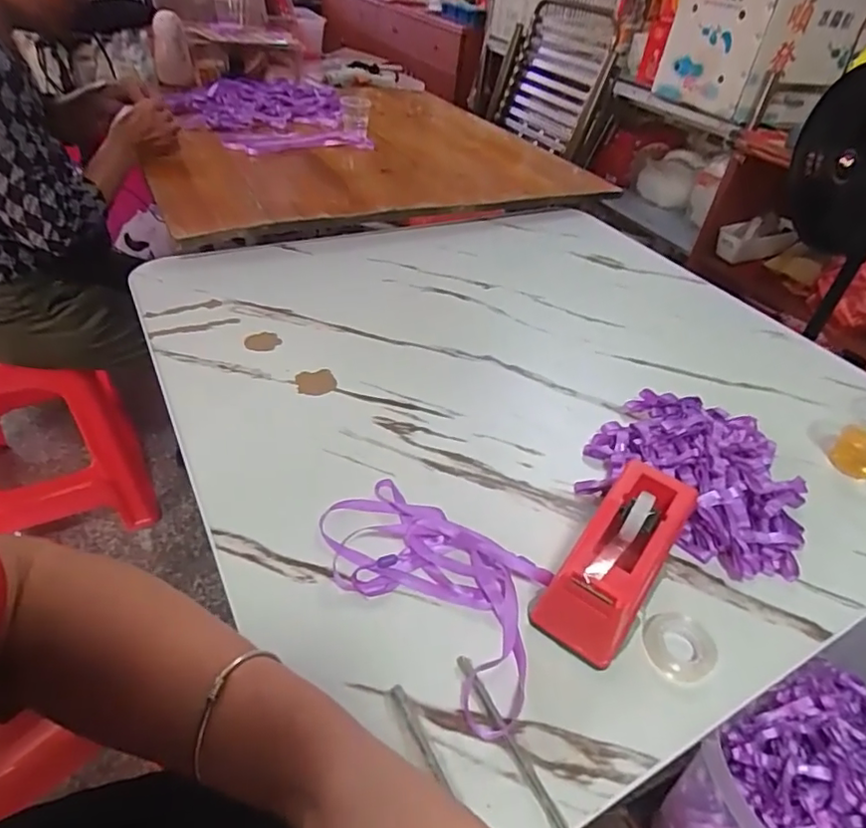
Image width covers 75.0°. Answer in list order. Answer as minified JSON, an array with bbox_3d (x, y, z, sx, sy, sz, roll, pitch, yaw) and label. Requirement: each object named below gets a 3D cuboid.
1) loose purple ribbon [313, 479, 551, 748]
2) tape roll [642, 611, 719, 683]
[{"bbox_3d":[0.006,0.122,0.432,0.117,0.021,0.211,-28,51,-36],"label":"loose purple ribbon"},{"bbox_3d":[0.180,0.168,0.410,0.043,0.022,0.045,5,40,-4],"label":"tape roll"}]

